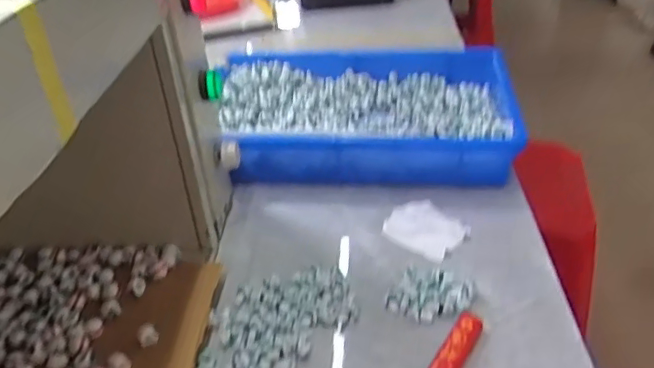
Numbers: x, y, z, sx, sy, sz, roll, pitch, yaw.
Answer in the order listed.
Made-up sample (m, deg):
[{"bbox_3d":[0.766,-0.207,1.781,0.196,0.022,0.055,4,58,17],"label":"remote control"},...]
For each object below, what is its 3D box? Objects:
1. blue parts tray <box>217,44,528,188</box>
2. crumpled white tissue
[{"bbox_3d":[0.041,-0.092,0.676,0.337,0.067,0.270,4,33,6],"label":"blue parts tray"},{"bbox_3d":[0.092,0.040,0.529,0.059,0.007,0.067,-28,43,-36],"label":"crumpled white tissue"}]

